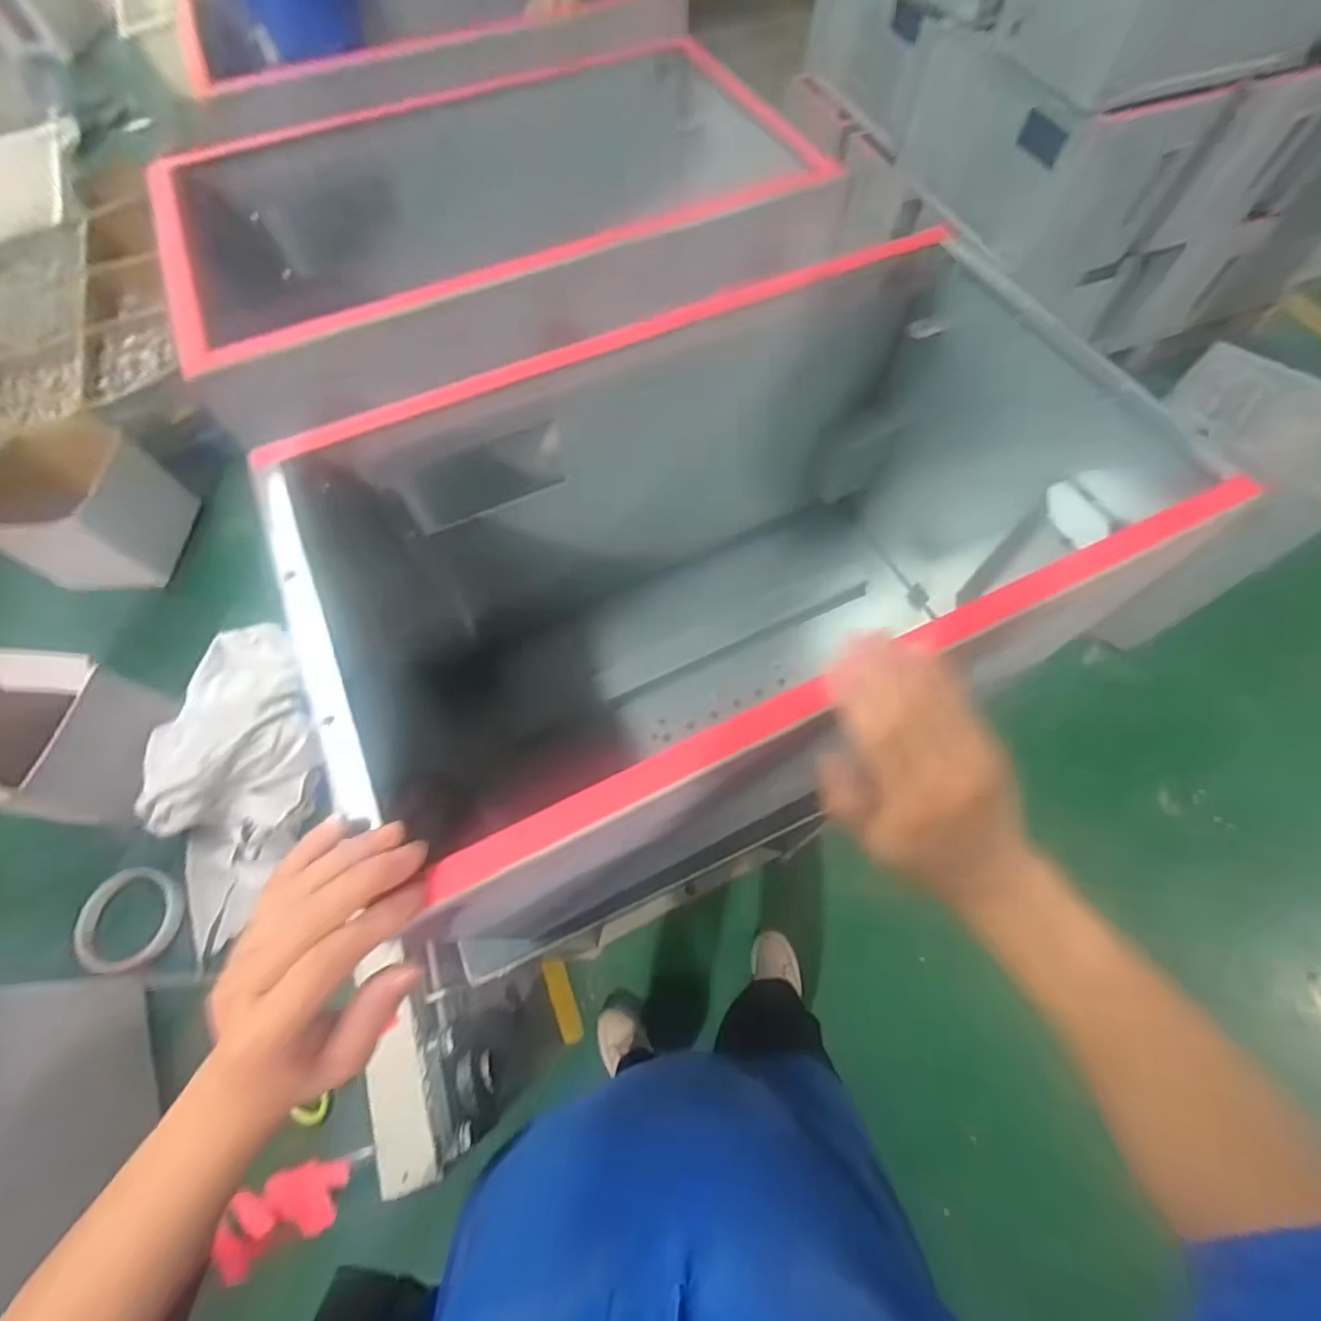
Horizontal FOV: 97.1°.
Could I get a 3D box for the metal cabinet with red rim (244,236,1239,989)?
[{"bbox_3d":[0.095,-0.083,0.504,0.646,0.329,0.356,-25,67,-10],"label":"metal cabinet with red rim"}]

